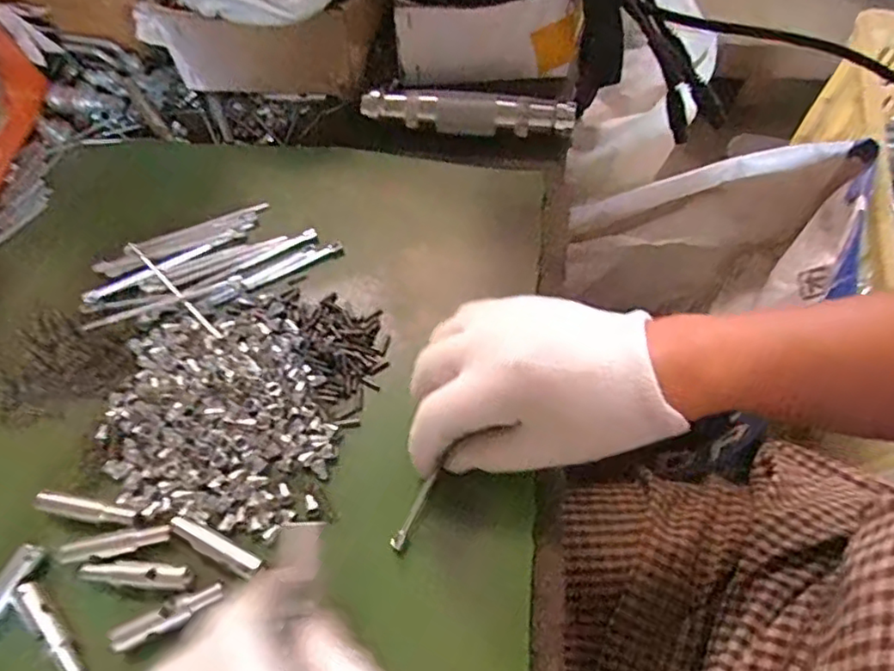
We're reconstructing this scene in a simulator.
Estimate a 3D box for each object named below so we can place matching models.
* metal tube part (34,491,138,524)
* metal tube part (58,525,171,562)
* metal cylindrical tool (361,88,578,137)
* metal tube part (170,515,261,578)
[{"bbox_3d":[-0.180,0.086,0.302,0.051,0.006,0.009,10,64,7],"label":"metal tube part"},{"bbox_3d":[-0.160,0.100,0.293,0.051,0.004,0.011,-12,63,-5],"label":"metal tube part"},{"bbox_3d":[0.014,-0.147,0.407,0.138,0.025,0.020,7,63,5],"label":"metal cylindrical tool"},{"bbox_3d":[-0.112,0.100,0.293,0.051,0.005,0.010,24,66,13],"label":"metal tube part"}]

